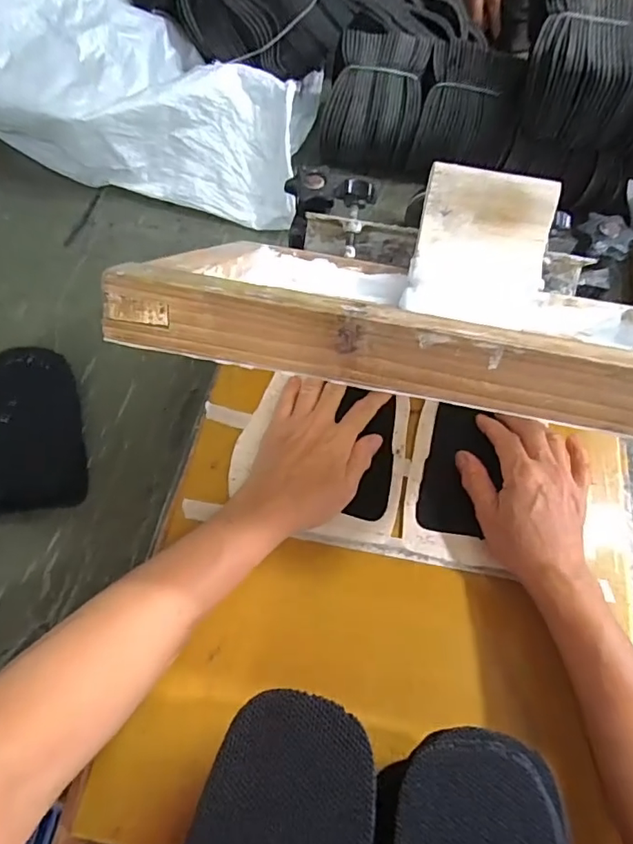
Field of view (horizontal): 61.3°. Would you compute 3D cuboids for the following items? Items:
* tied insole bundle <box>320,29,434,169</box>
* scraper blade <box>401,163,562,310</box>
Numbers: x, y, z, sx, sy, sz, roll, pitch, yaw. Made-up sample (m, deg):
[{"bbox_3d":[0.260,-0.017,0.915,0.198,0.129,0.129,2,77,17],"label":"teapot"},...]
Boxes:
[{"bbox_3d":[0.073,-0.406,0.673,0.117,0.080,0.151,13,62,5],"label":"tied insole bundle"},{"bbox_3d":[0.131,-0.138,0.418,0.103,0.012,0.107,10,105,-2],"label":"scraper blade"}]

